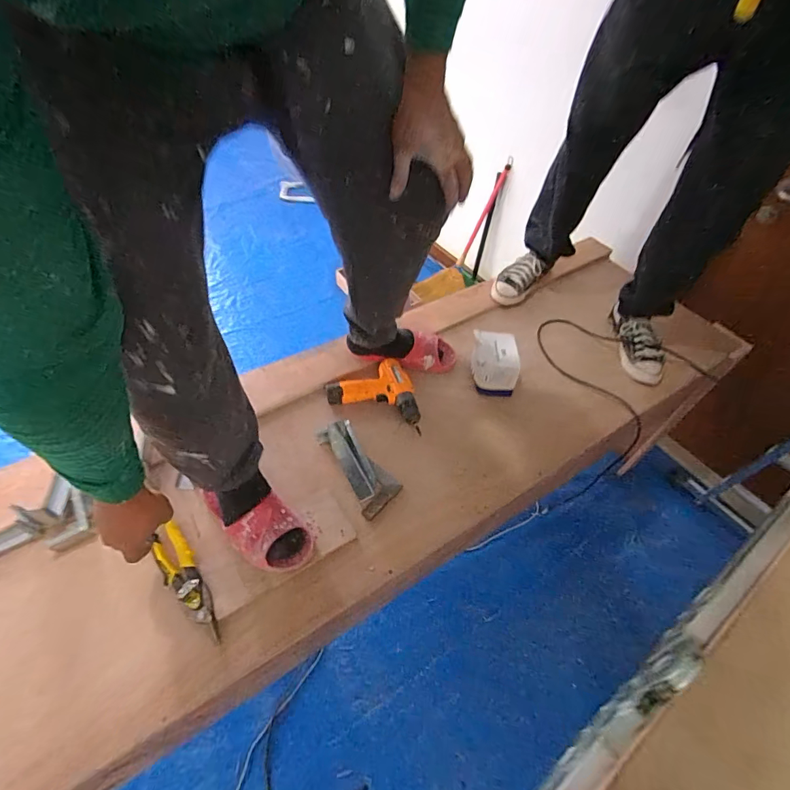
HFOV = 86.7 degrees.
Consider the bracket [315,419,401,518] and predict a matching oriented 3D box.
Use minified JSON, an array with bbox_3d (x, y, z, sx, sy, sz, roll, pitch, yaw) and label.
[{"bbox_3d":[-0.086,0.146,0.891,0.097,0.042,0.229,-32,61,-26],"label":"bracket"}]

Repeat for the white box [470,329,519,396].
[{"bbox_3d":[0.241,-0.079,1.052,0.106,0.106,0.152,6,52,0],"label":"white box"}]

